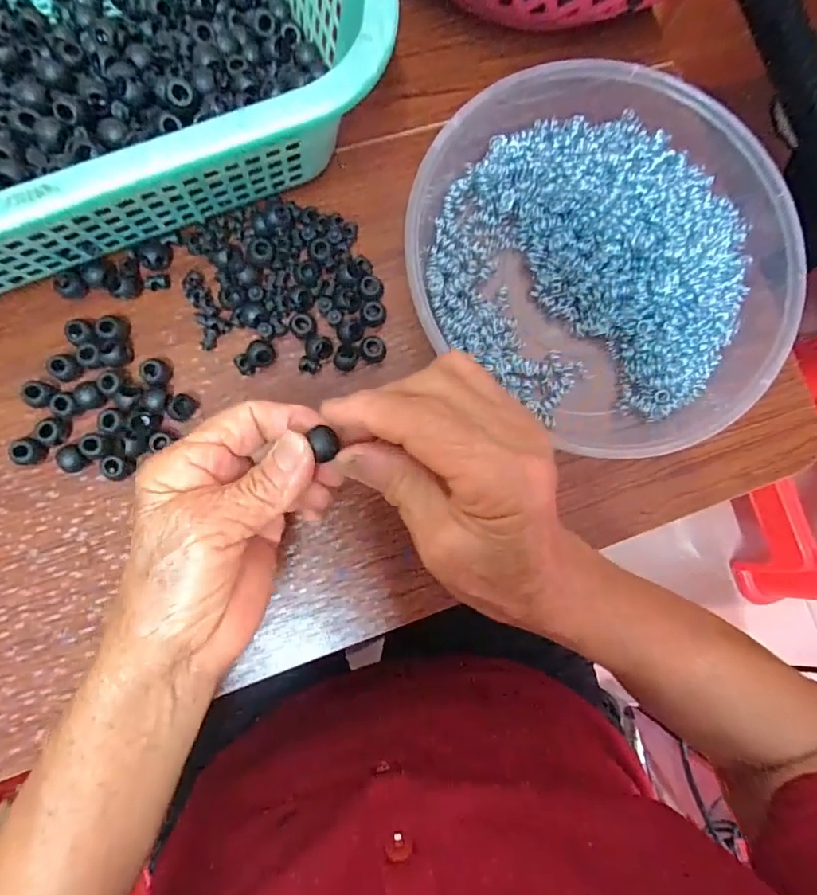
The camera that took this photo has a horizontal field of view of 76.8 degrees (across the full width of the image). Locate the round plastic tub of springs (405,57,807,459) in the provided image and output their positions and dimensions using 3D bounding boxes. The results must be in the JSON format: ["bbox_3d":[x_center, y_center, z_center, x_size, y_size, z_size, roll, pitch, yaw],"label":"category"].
[{"bbox_3d":[0.115,-0.116,0.306,0.219,0.041,0.204,1,84,-6],"label":"round plastic tub of springs"}]

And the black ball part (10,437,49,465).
[{"bbox_3d":[-0.208,0.003,0.283,0.015,0.015,0.015,11,83,-5],"label":"black ball part"}]

